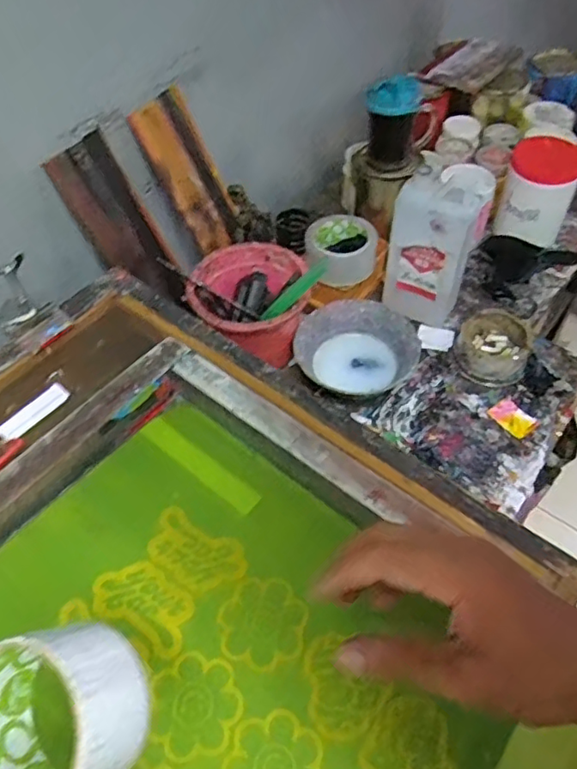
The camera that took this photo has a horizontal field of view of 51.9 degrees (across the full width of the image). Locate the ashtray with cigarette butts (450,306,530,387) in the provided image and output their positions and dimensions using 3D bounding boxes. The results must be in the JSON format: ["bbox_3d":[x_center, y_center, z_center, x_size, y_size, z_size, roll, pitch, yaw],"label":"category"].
[{"bbox_3d":[0.272,-0.049,0.794,0.095,0.055,0.091,-1,53,1],"label":"ashtray with cigarette butts"}]

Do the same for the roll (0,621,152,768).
[{"bbox_3d":[-0.118,0.164,0.293,0.093,0.047,0.080,-26,72,17],"label":"roll"}]

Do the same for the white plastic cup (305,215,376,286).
[{"bbox_3d":[0.075,-0.193,0.854,0.097,0.059,0.093,-1,53,1],"label":"white plastic cup"}]

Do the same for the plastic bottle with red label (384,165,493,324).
[{"bbox_3d":[0.193,-0.181,0.785,0.104,0.212,0.058,26,58,19],"label":"plastic bottle with red label"}]

